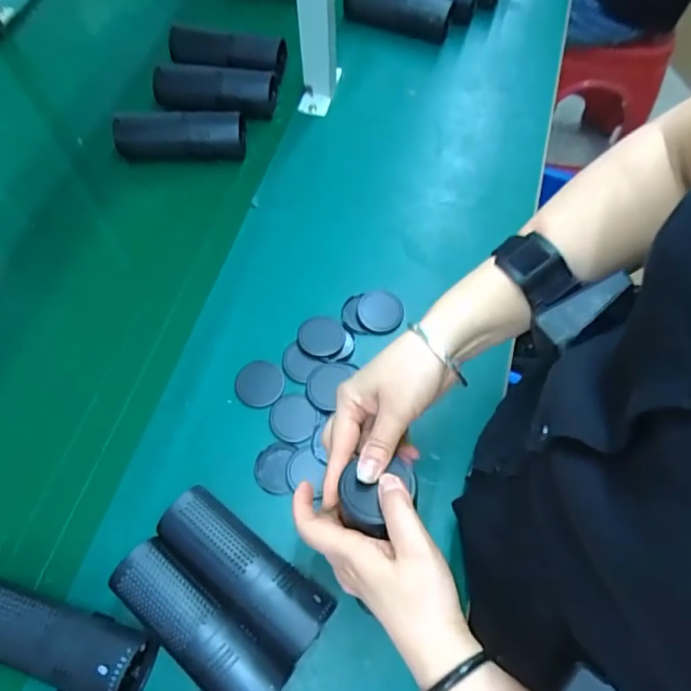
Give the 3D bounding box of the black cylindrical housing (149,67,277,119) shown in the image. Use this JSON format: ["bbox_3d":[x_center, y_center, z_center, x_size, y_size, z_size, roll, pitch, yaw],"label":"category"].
[{"bbox_3d":[-0.182,-0.359,0.741,0.173,0.045,0.062,4,64,2],"label":"black cylindrical housing"}]

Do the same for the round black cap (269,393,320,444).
[{"bbox_3d":[-0.054,0.074,0.544,0.047,0.005,0.052,-36,69,-16],"label":"round black cap"}]

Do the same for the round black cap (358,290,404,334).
[{"bbox_3d":[0.039,-0.038,0.601,0.049,0.011,0.052,0,63,0],"label":"round black cap"}]

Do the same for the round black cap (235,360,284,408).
[{"bbox_3d":[-0.091,0.040,0.566,0.050,0.006,0.049,0,63,0],"label":"round black cap"}]

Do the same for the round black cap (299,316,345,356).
[{"bbox_3d":[-0.026,-0.009,0.584,0.051,0.010,0.051,4,62,-8],"label":"round black cap"}]

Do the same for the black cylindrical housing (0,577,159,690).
[{"bbox_3d":[-0.242,0.241,0.442,0.172,0.058,0.055,15,65,8],"label":"black cylindrical housing"}]

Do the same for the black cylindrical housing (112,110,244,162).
[{"bbox_3d":[-0.215,-0.274,0.695,0.177,0.051,0.047,-1,63,0],"label":"black cylindrical housing"}]

